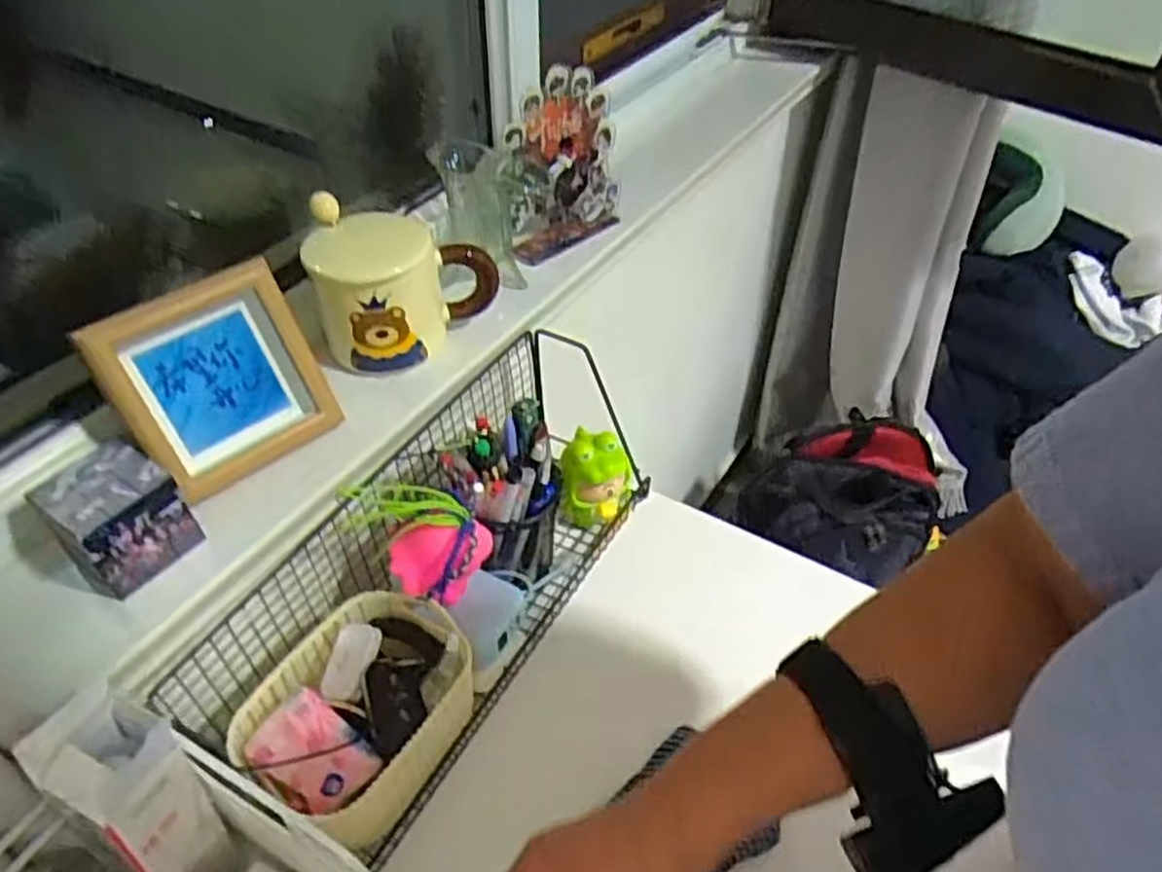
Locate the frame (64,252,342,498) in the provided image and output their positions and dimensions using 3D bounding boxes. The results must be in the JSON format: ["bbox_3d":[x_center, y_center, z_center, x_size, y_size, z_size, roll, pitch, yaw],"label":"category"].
[{"bbox_3d":[-0.228,-0.035,0.492,0.115,0.118,0.023,-35,25,-32],"label":"frame"}]

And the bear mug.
[{"bbox_3d":[-0.130,-0.110,0.579,0.132,0.094,0.089,-1,45,-3],"label":"bear mug"}]

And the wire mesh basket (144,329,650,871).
[{"bbox_3d":[-0.098,0.104,0.585,0.134,0.161,0.380,24,49,22],"label":"wire mesh basket"}]

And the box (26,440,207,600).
[{"bbox_3d":[-0.266,0.047,0.449,0.054,0.057,0.062,34,53,29],"label":"box"}]

